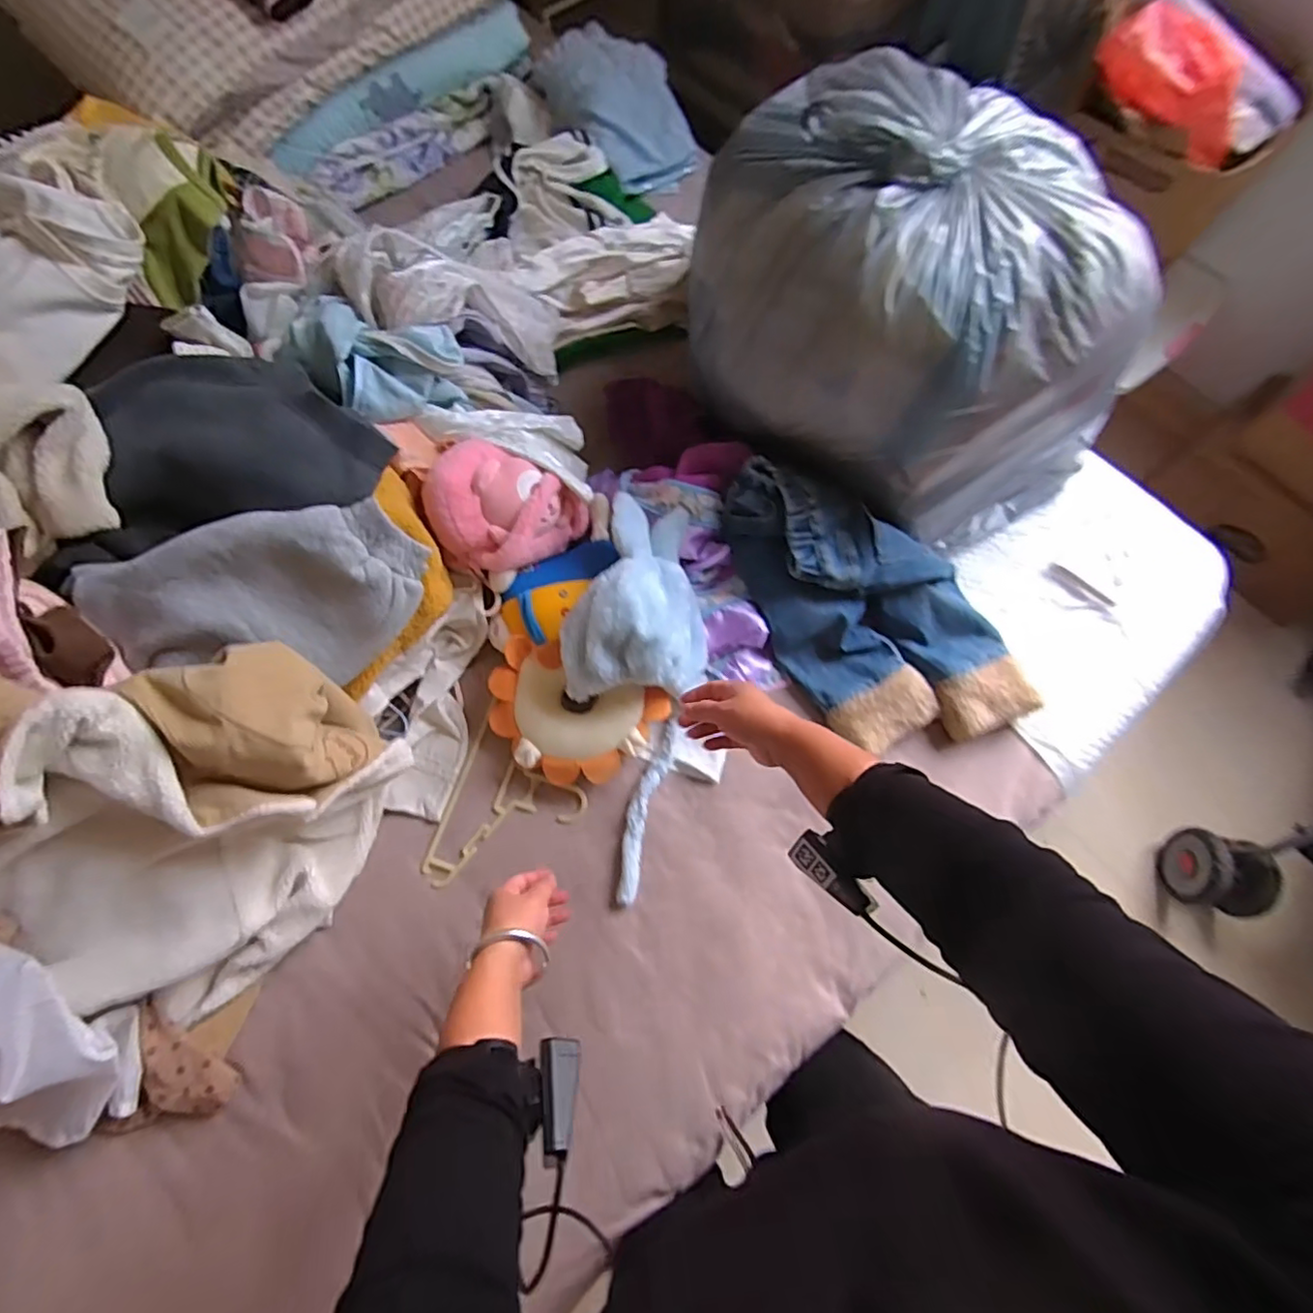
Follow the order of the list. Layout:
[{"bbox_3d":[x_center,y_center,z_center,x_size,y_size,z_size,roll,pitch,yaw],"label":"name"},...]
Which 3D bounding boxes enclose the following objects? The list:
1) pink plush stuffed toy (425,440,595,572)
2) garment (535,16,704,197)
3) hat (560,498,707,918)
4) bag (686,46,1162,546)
[{"bbox_3d":[-0.191,-0.171,0.749,0.167,0.111,0.132,17,73,5],"label":"pink plush stuffed toy"},{"bbox_3d":[-0.062,-0.919,1.028,0.200,0.079,0.259,-20,73,-7],"label":"garment"},{"bbox_3d":[-0.024,0.046,0.744,0.164,0.105,0.461,2,92,0],"label":"hat"},{"bbox_3d":[0.287,-0.408,0.753,0.400,0.323,0.514,-33,75,-11],"label":"bag"}]

